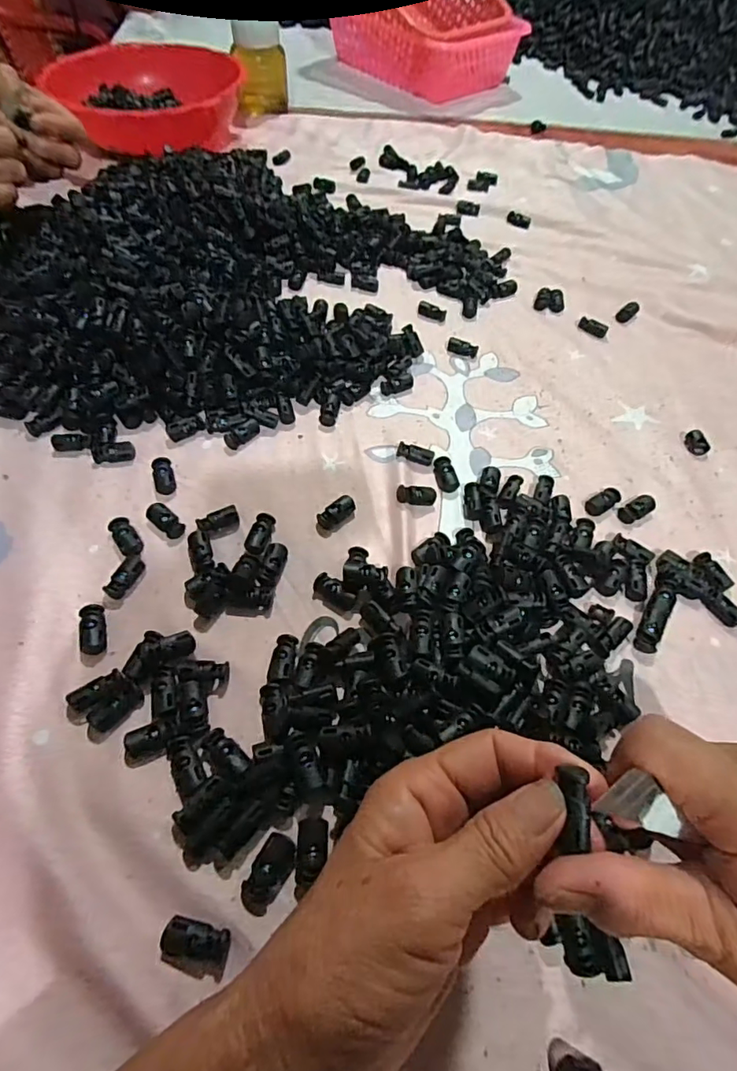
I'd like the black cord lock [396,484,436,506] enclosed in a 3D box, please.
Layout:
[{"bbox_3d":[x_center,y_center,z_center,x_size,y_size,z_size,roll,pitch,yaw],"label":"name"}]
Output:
[{"bbox_3d":[0.033,-0.028,0.355,0.029,0.009,0.011,5,57,-15],"label":"black cord lock"}]

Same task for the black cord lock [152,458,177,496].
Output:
[{"bbox_3d":[-0.143,-0.042,0.357,0.014,0.007,0.030,-20,61,-14],"label":"black cord lock"}]

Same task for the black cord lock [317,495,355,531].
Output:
[{"bbox_3d":[-0.022,-0.015,0.349,0.026,0.010,0.013,-37,66,-22],"label":"black cord lock"}]

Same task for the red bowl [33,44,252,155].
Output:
[{"bbox_3d":[-0.281,-0.539,0.650,0.237,0.068,0.222,-4,58,-5],"label":"red bowl"}]

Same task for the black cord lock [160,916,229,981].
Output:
[{"bbox_3d":[-0.074,0.175,0.216,0.028,0.007,0.018,12,58,5],"label":"black cord lock"}]

